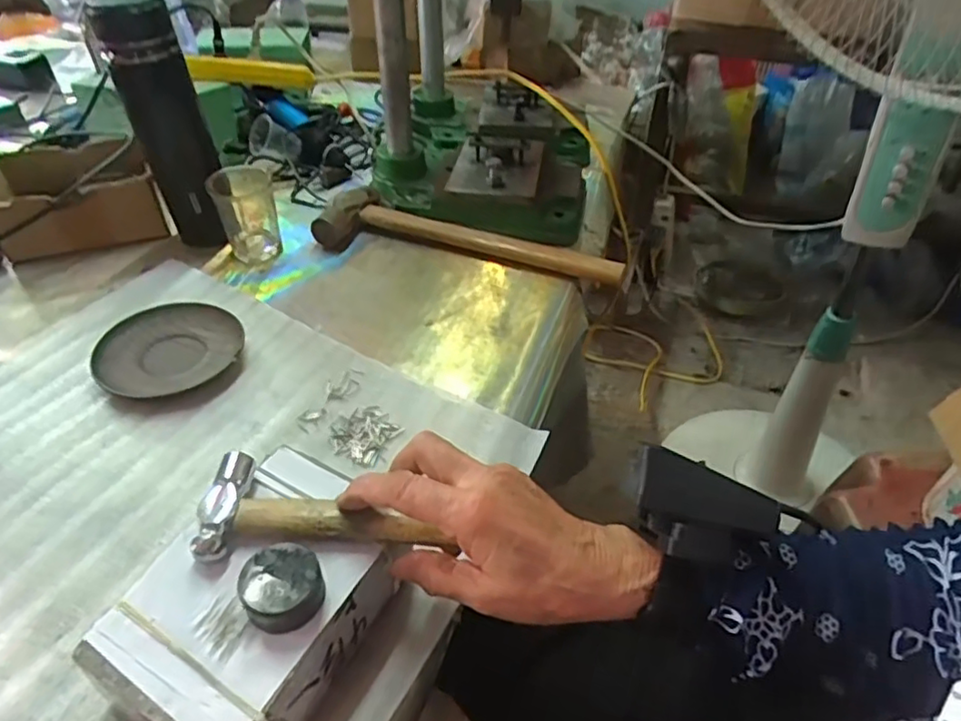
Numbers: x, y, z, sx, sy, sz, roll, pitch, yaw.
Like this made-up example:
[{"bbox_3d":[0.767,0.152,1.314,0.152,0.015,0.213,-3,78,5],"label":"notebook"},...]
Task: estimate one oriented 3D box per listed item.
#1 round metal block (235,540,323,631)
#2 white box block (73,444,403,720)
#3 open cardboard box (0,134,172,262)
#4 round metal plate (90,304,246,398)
[{"bbox_3d":[-0.095,0.111,0.304,0.037,0.020,0.038,0,42,0],"label":"round metal block"},{"bbox_3d":[-0.111,0.131,0.337,0.107,0.060,0.146,21,46,21],"label":"white box block"},{"bbox_3d":[-0.426,-0.171,0.664,0.149,0.070,0.125,-20,46,-21],"label":"open cardboard box"},{"bbox_3d":[-0.259,-0.009,0.524,0.111,0.017,0.111,0,42,0],"label":"round metal plate"}]

